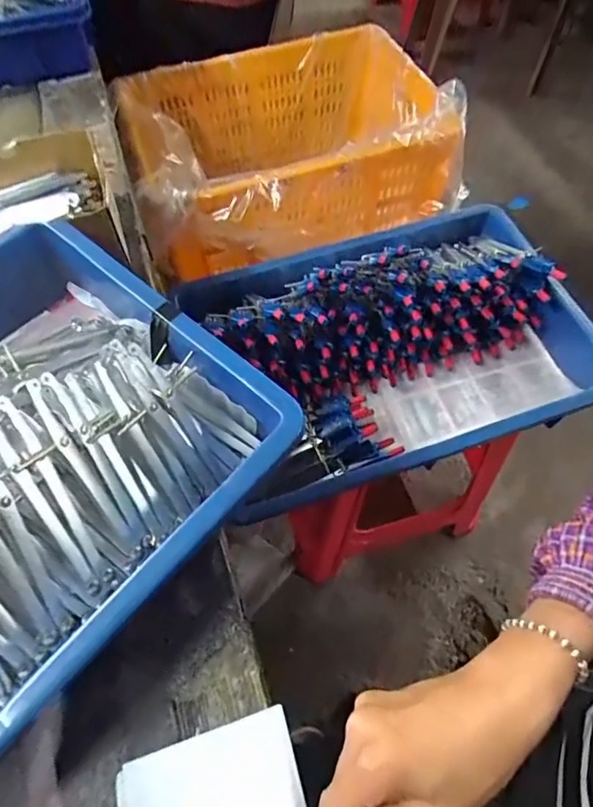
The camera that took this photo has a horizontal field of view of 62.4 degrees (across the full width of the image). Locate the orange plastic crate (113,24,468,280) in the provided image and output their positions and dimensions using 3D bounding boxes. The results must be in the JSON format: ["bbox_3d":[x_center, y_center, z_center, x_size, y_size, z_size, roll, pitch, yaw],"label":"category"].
[{"bbox_3d":[-0.019,-0.434,0.835,0.500,0.232,0.376,-15,62,-7],"label":"orange plastic crate"}]

